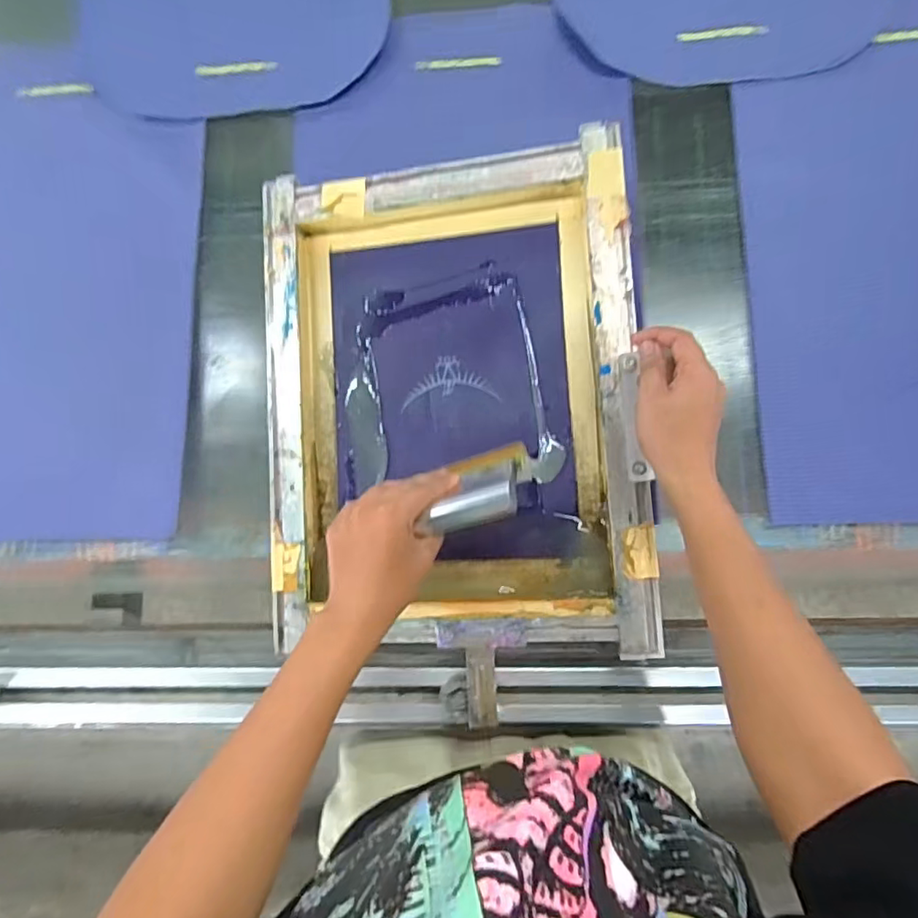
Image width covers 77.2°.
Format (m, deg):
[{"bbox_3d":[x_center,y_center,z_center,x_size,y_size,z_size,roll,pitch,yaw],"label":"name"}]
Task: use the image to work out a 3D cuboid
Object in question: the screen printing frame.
[{"bbox_3d":[-0.014,-0.051,0.575,0.368,0.063,0.493,-4,85,4],"label":"screen printing frame"}]

